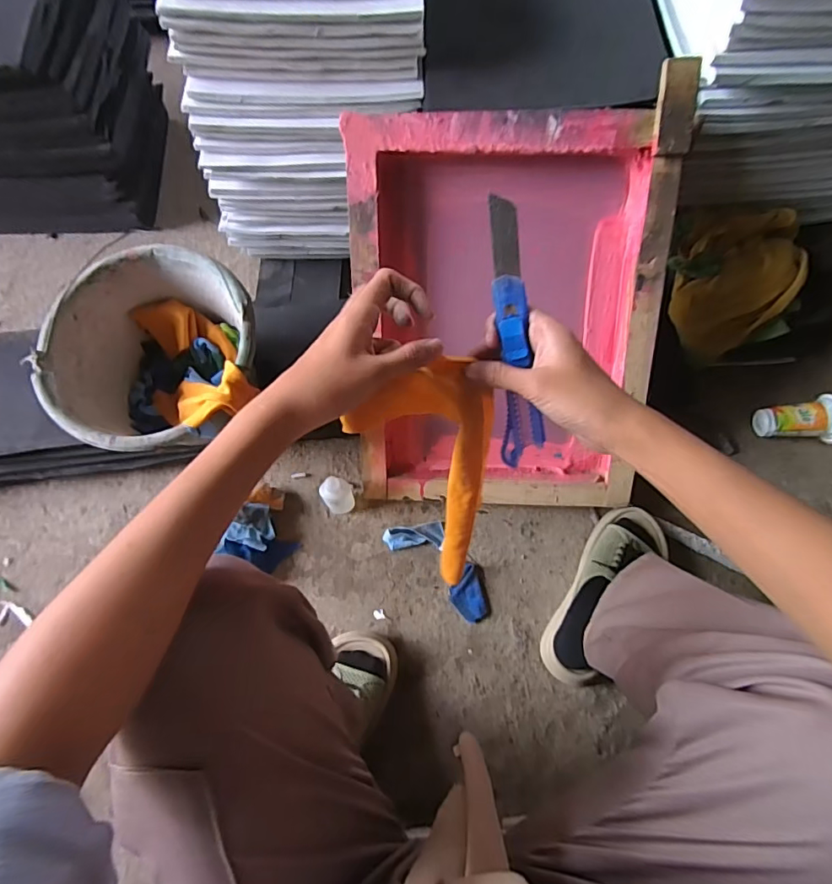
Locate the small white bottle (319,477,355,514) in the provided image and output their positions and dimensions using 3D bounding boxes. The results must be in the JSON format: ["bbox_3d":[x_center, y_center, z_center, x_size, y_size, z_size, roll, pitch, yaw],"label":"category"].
[{"bbox_3d":[-0.108,0.076,0.691,0.041,0.091,0.032,-28,72,-10],"label":"small white bottle"}]

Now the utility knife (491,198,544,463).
[{"bbox_3d":[0.069,-0.069,0.337,0.028,0.012,0.179,-10,110,-3],"label":"utility knife"}]

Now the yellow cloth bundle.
[{"bbox_3d":[0.465,-0.233,0.720,0.173,0.113,0.158,-25,72,-9],"label":"yellow cloth bundle"}]

